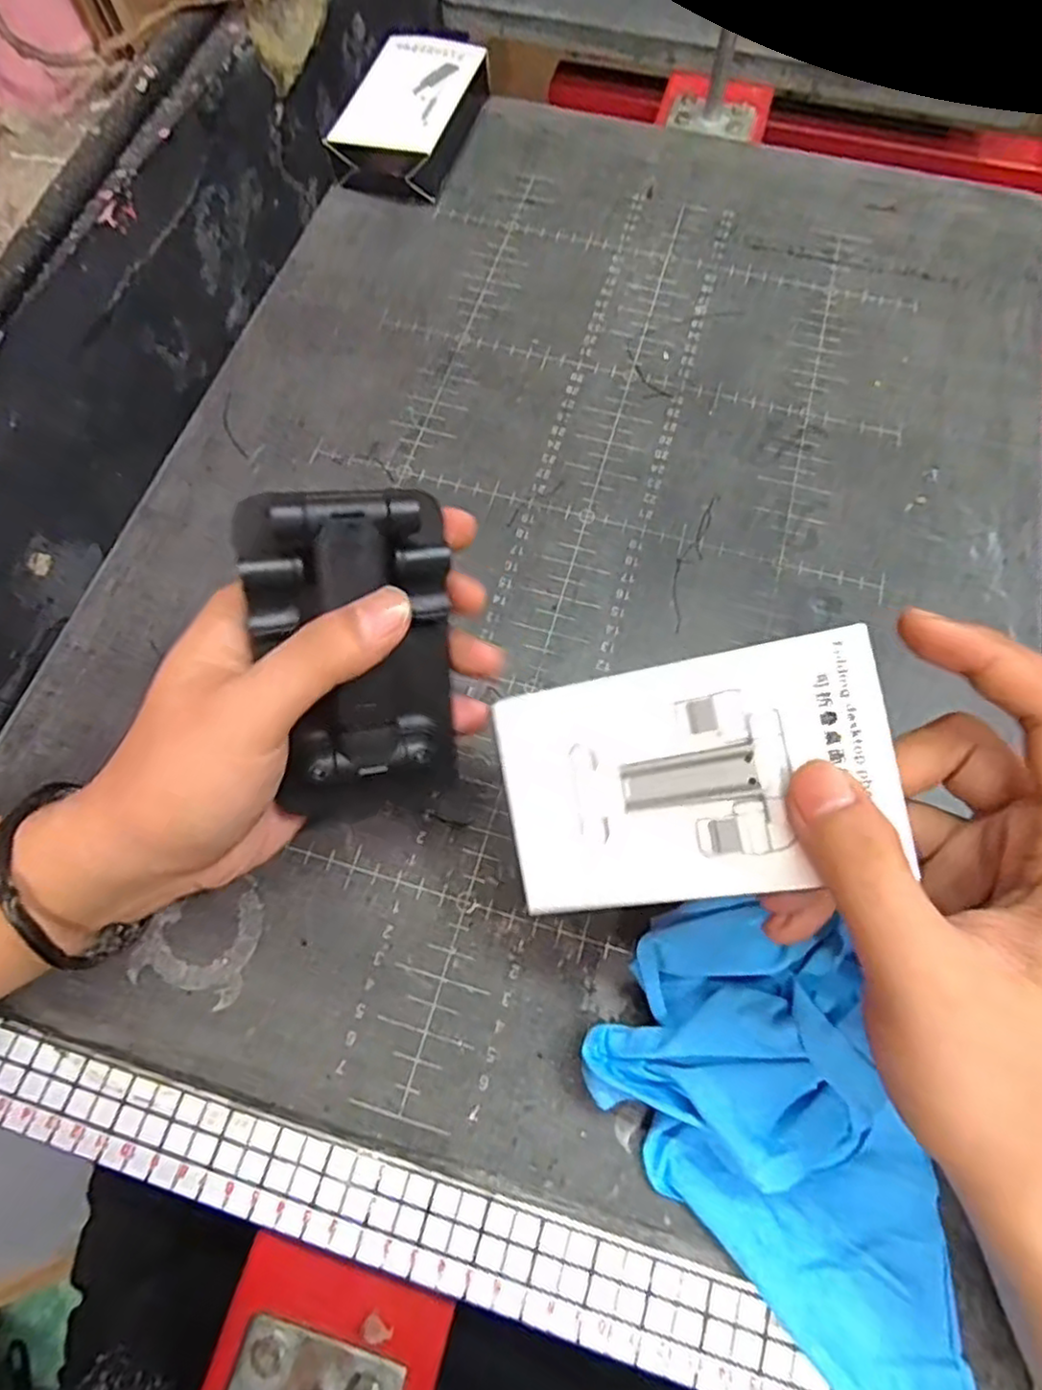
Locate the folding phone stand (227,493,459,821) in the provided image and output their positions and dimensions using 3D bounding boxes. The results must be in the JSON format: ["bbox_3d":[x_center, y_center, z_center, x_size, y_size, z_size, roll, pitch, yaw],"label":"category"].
[{"bbox_3d":[-0.054,-0.011,0.228,0.060,0.107,0.024,-9,24,-18],"label":"folding phone stand"}]

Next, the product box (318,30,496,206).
[{"bbox_3d":[-0.068,-0.377,0.452,0.068,0.035,0.122,18,69,8],"label":"product box"}]

